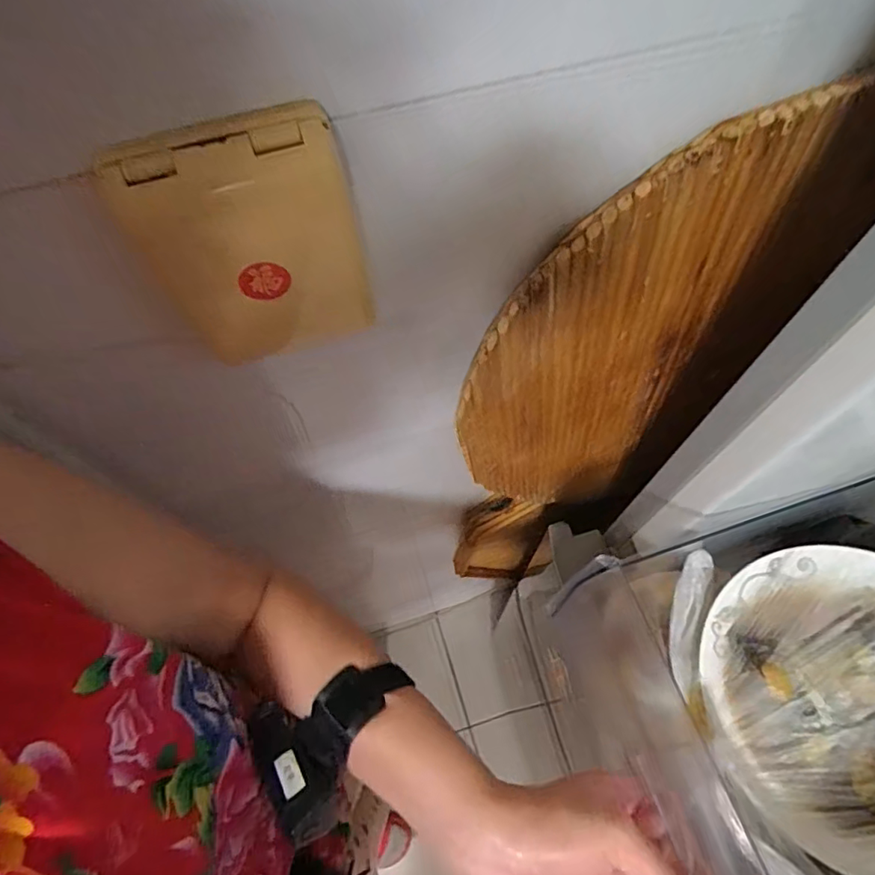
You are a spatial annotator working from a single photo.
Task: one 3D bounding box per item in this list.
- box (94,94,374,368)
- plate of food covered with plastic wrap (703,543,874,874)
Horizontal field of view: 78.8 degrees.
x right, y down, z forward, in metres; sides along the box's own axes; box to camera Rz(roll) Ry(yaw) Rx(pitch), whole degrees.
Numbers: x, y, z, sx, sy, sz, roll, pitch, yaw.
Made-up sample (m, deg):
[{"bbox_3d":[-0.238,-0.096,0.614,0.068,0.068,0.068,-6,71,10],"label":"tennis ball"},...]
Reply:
[{"bbox_3d":[-0.084,-0.085,0.254,0.094,0.117,0.027,-16,64,-6],"label":"box"},{"bbox_3d":[0.281,0.170,0.347,0.186,0.025,0.192,-1,64,1],"label":"plate of food covered with plastic wrap"}]

